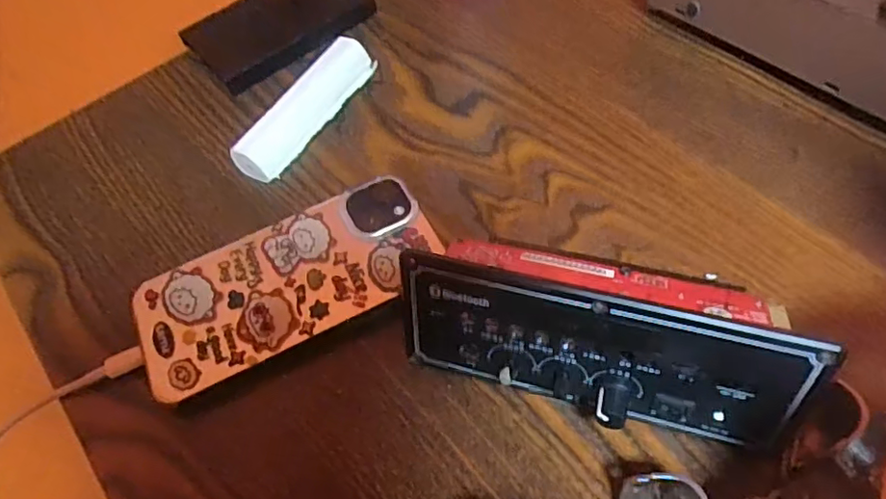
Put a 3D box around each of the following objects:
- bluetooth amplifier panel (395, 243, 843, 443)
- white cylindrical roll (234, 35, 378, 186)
[{"bbox_3d":[0.060,0.031,0.240,0.149,0.059,0.062,12,59,11],"label":"bluetooth amplifier panel"},{"bbox_3d":[-0.075,-0.081,0.343,0.023,0.023,0.103,24,62,18],"label":"white cylindrical roll"}]

